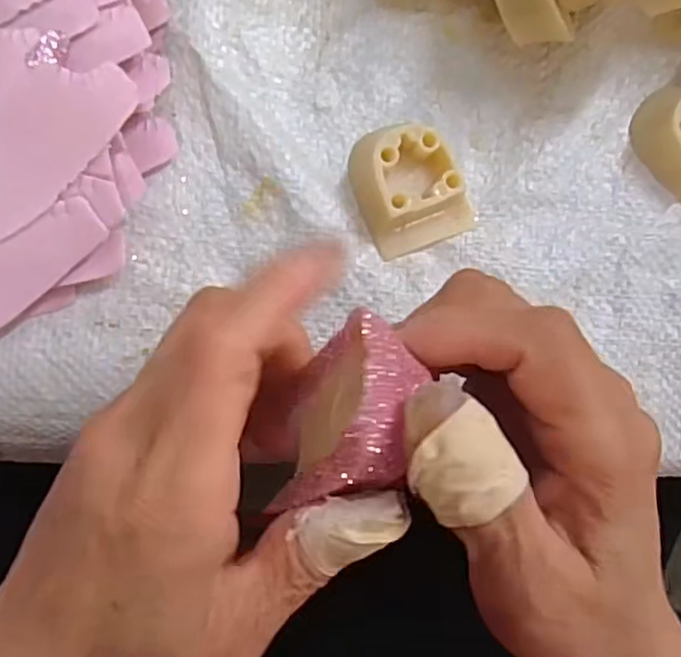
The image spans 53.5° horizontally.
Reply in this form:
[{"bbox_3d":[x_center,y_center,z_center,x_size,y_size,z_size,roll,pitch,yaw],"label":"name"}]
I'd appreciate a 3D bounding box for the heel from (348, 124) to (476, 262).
[{"bbox_3d":[0.025,-0.051,0.243,0.042,0.021,0.042,-21,89,-10],"label":"heel"}]

